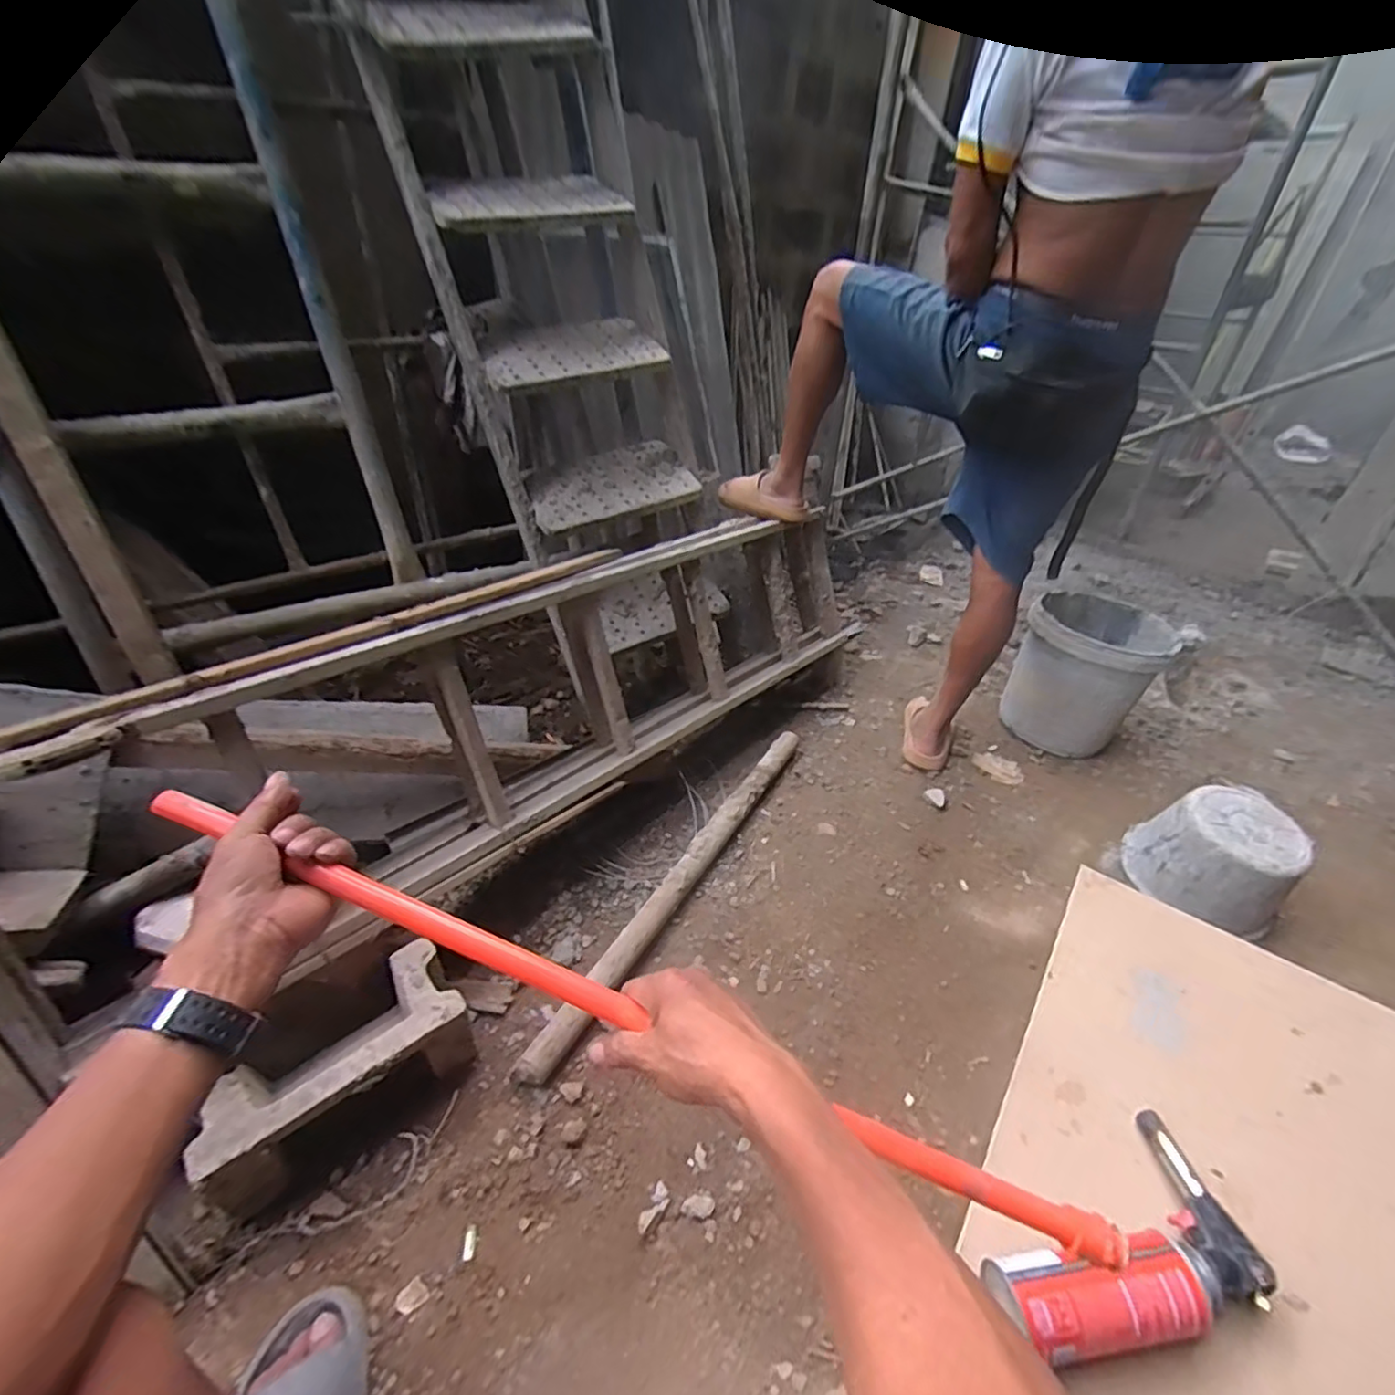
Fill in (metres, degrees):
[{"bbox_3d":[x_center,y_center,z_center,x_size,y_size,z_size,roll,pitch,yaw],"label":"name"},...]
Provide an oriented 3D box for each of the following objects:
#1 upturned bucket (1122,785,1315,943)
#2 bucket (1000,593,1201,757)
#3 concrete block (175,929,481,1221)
[{"bbox_3d":[0.958,0.292,1.137,0.218,0.165,0.235,3,35,-2],"label":"upturned bucket"},{"bbox_3d":[0.974,-0.057,1.527,0.322,0.311,0.308,1,36,0],"label":"bucket"},{"bbox_3d":[-0.457,0.488,0.801,0.297,0.163,0.137,-28,45,-33],"label":"concrete block"}]

